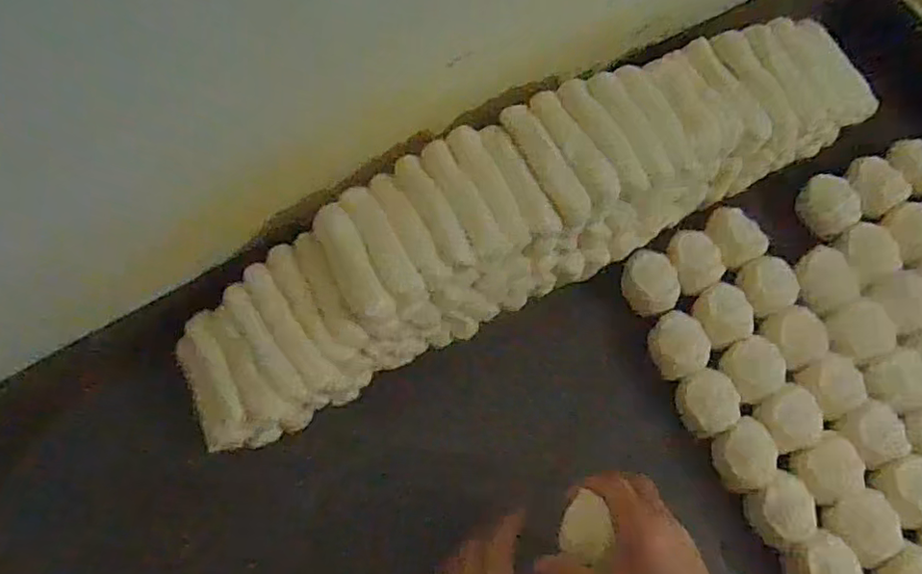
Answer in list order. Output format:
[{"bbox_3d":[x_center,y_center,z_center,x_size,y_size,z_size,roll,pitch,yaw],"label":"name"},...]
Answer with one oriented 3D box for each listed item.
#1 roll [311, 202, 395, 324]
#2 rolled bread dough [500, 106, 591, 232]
[{"bbox_3d":[-0.092,-0.022,0.500,0.030,0.023,0.110,-27,72,-7],"label":"roll"},{"bbox_3d":[0.070,-0.107,0.523,0.029,0.037,0.119,-27,72,-7],"label":"rolled bread dough"}]

